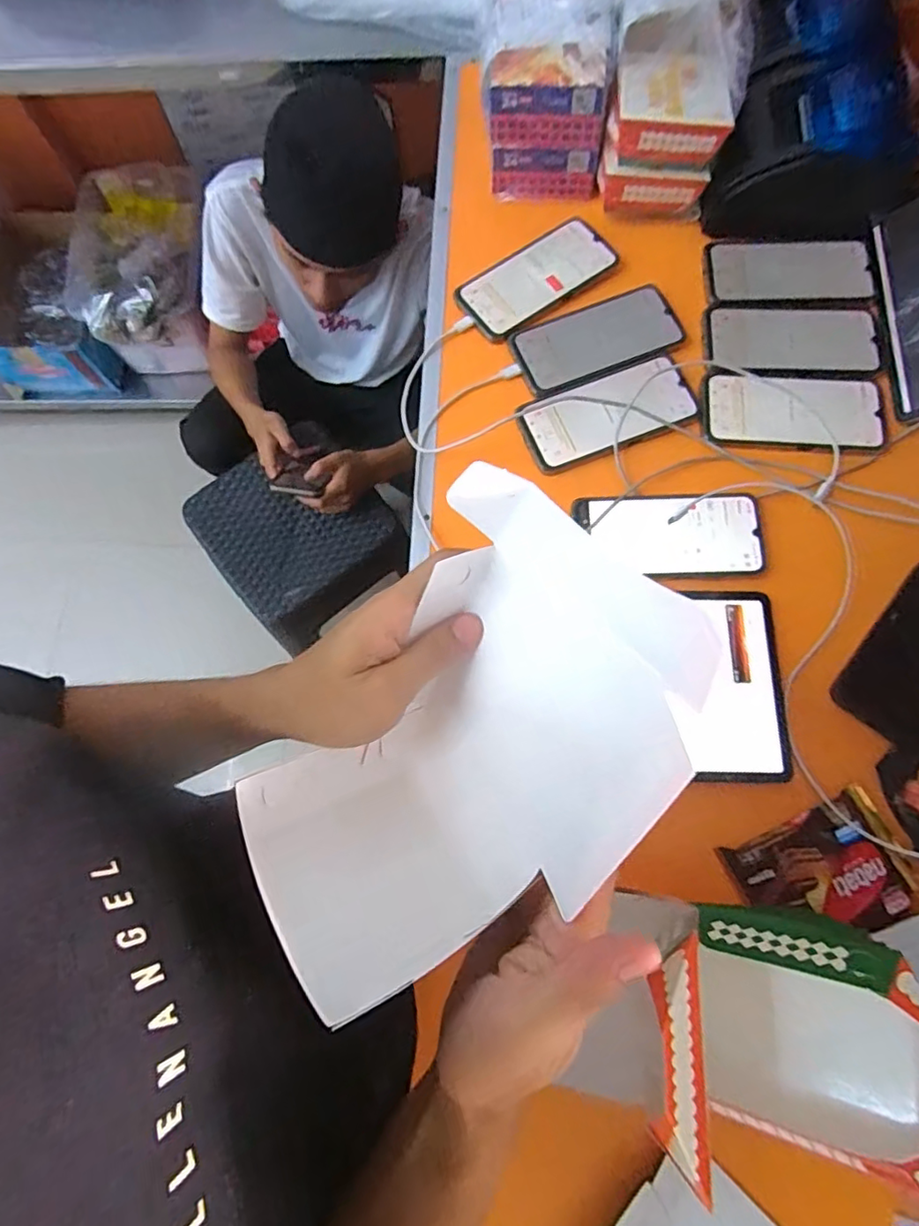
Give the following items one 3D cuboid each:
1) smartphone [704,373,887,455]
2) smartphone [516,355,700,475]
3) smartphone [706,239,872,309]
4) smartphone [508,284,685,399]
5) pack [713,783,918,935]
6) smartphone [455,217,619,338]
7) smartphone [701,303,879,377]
[{"bbox_3d":[0.324,-0.194,0.554,0.163,0.011,0.083,4,75,3],"label":"smartphone"},{"bbox_3d":[0.143,-0.197,0.552,0.167,0.015,0.078,-21,75,-4],"label":"smartphone"},{"bbox_3d":[0.345,-0.356,0.595,0.165,0.009,0.083,3,75,2],"label":"smartphone"},{"bbox_3d":[0.140,-0.279,0.585,0.162,0.015,0.084,-20,75,-4],"label":"smartphone"},{"bbox_3d":[0.281,0.204,0.443,0.124,0.024,0.089,-25,76,-5],"label":"pack"},{"bbox_3d":[0.083,-0.355,0.604,0.162,0.008,0.080,-34,77,-8],"label":"smartphone"},{"bbox_3d":[0.335,-0.276,0.575,0.164,0.008,0.082,4,75,2],"label":"smartphone"}]

